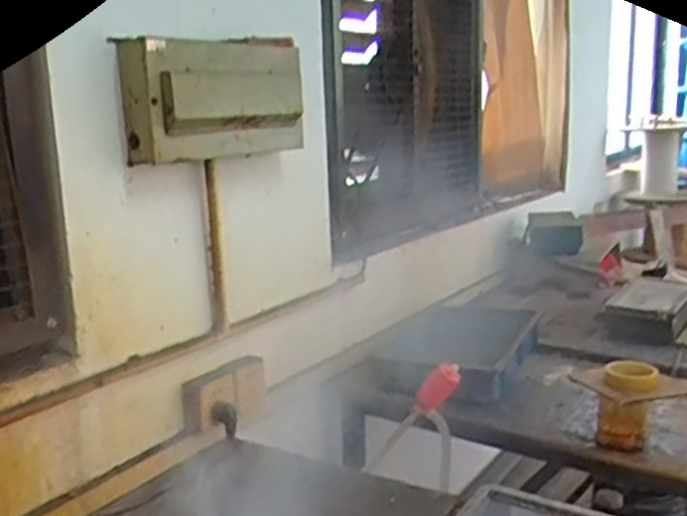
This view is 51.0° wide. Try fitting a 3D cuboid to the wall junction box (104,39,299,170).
[{"bbox_3d":[-0.192,-0.266,1.207,0.075,0.200,0.376,10,19,34],"label":"wall junction box"}]

